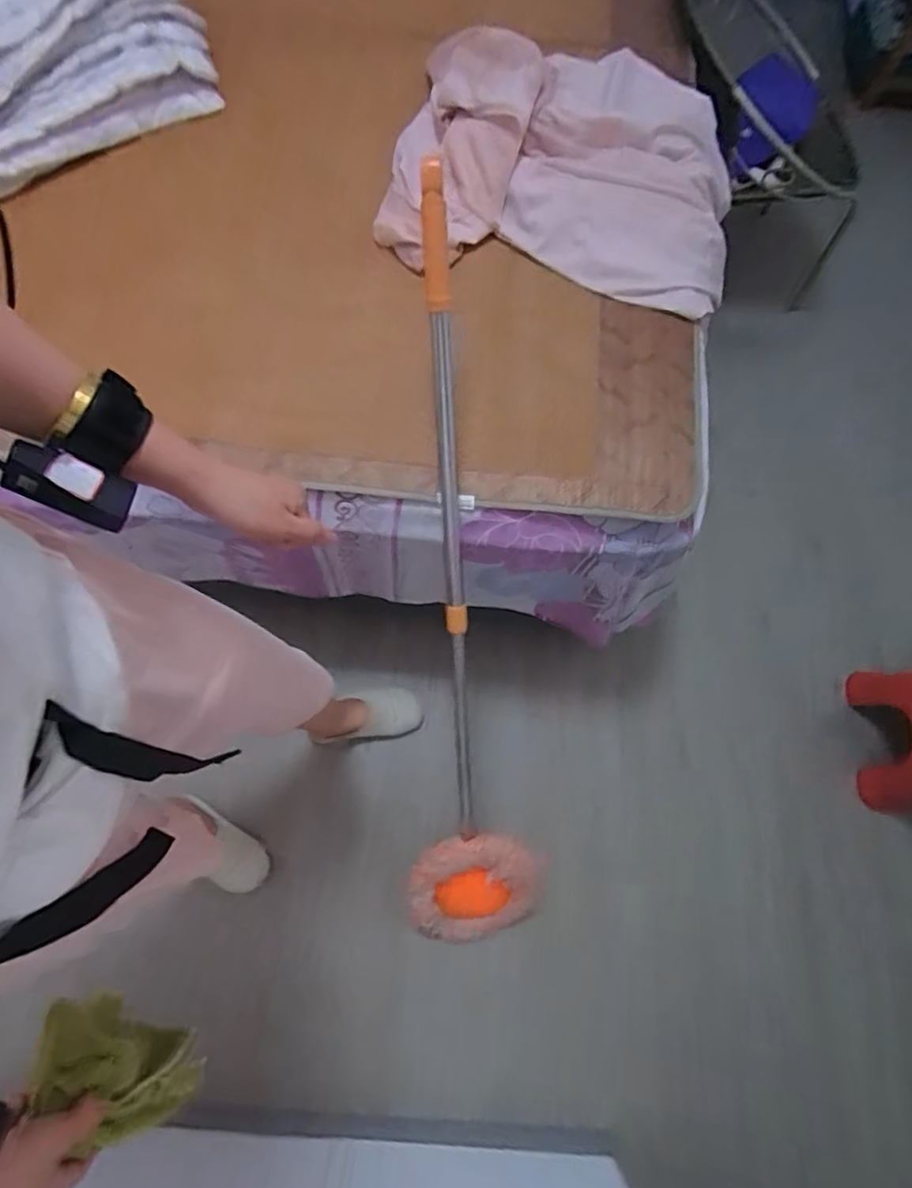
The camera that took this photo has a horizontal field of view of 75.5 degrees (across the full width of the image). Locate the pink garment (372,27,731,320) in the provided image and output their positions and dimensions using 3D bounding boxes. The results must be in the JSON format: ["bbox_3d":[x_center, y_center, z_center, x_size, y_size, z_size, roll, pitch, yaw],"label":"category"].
[{"bbox_3d":[0.173,-0.652,0.870,0.526,0.111,0.434,11,74,1],"label":"pink garment"}]

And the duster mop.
[{"bbox_3d":[0.005,0.087,0.862,0.225,0.082,1.179,-5,113,-3],"label":"duster mop"}]

